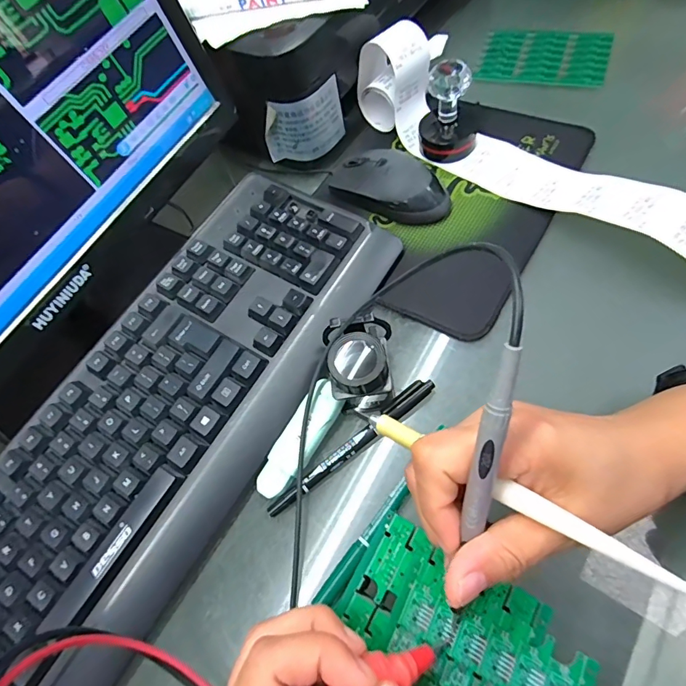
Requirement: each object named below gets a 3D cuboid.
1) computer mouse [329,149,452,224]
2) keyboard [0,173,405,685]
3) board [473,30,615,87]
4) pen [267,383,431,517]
[{"bbox_3d":[0.041,-0.141,0.382,0.106,0.030,0.052,33,71,17],"label":"computer mouse"},{"bbox_3d":[-0.128,0.049,0.314,0.158,0.025,0.421,29,70,15],"label":"keyboard"},{"bbox_3d":[0.209,-0.300,0.455,0.124,0.006,0.081,16,70,20],"label":"board"},{"bbox_3d":[0.007,0.070,0.298,0.139,0.014,0.012,-36,68,-12],"label":"pen"}]

